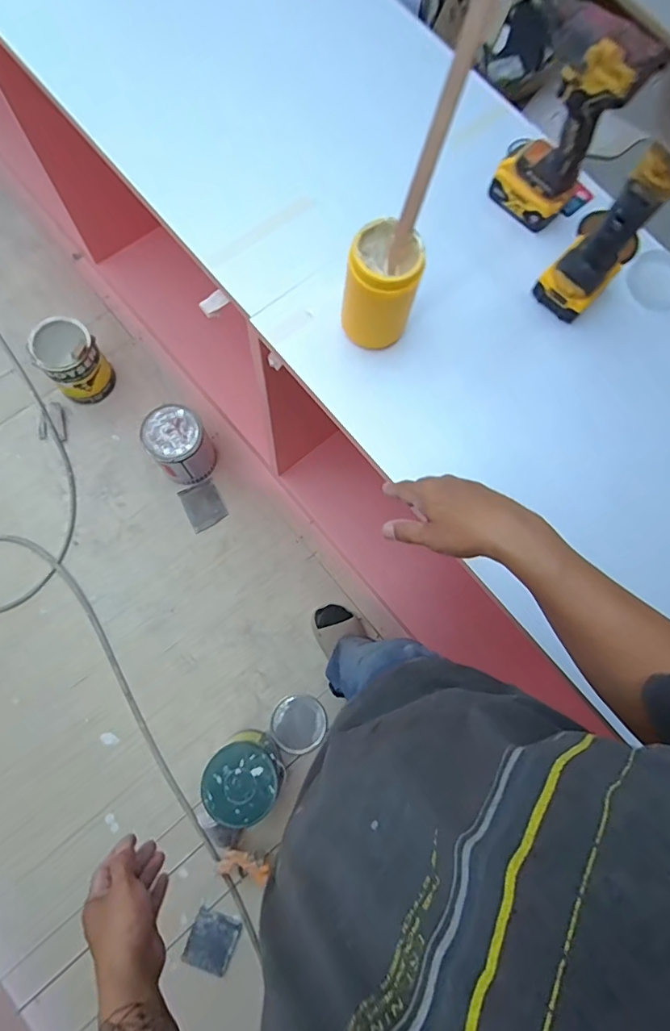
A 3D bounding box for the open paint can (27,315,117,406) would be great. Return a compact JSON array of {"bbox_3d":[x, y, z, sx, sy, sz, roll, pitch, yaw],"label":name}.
[{"bbox_3d":[-0.739,-0.435,1.404,0.163,0.227,0.158,1,78,-4],"label":"open paint can"}]

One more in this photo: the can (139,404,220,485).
[{"bbox_3d":[-0.430,-0.197,1.379,0.154,0.208,0.157,1,78,-4],"label":"can"}]

